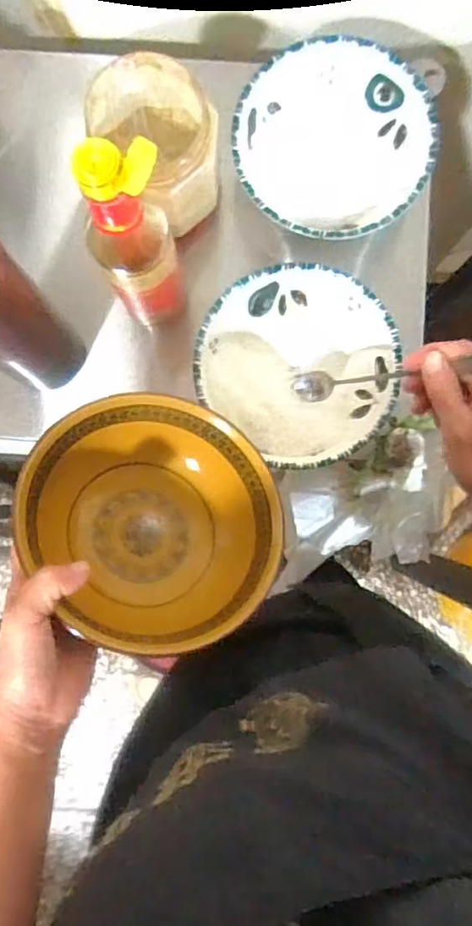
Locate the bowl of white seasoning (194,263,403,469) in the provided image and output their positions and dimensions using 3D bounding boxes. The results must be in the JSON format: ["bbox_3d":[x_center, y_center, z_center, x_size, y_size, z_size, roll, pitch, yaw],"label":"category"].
[{"bbox_3d":[0.057,-0.087,0.533,0.173,0.057,0.161,0,87,1],"label":"bowl of white seasoning"}]

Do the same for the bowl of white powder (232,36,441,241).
[{"bbox_3d":[0.087,-0.282,0.542,0.169,0.059,0.172,0,87,1],"label":"bowl of white powder"}]

